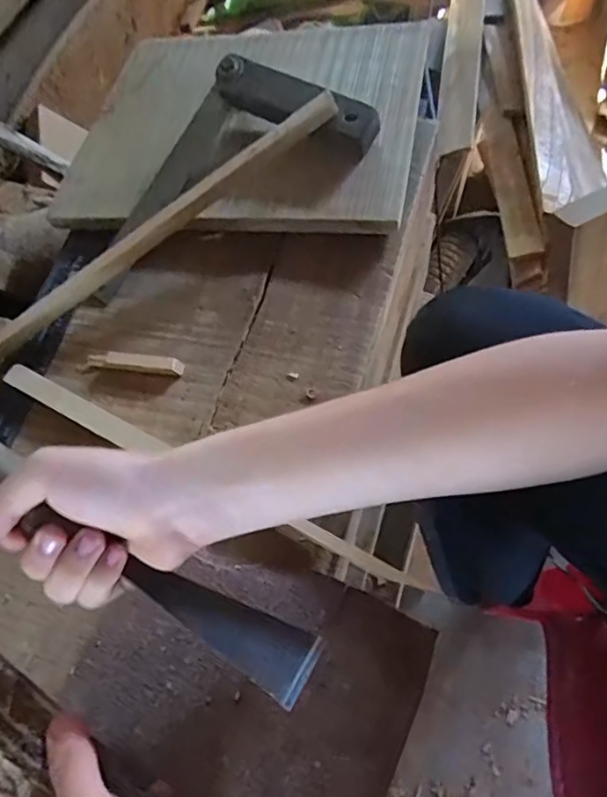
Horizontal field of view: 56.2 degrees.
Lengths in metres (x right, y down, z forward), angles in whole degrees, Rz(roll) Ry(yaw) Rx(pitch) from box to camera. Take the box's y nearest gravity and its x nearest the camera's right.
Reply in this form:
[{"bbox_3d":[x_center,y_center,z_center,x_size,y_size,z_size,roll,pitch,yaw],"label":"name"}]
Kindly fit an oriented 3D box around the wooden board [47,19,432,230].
[{"bbox_3d":[-0.054,-0.258,0.515,0.306,0.024,0.241,5,66,13],"label":"wooden board"}]

